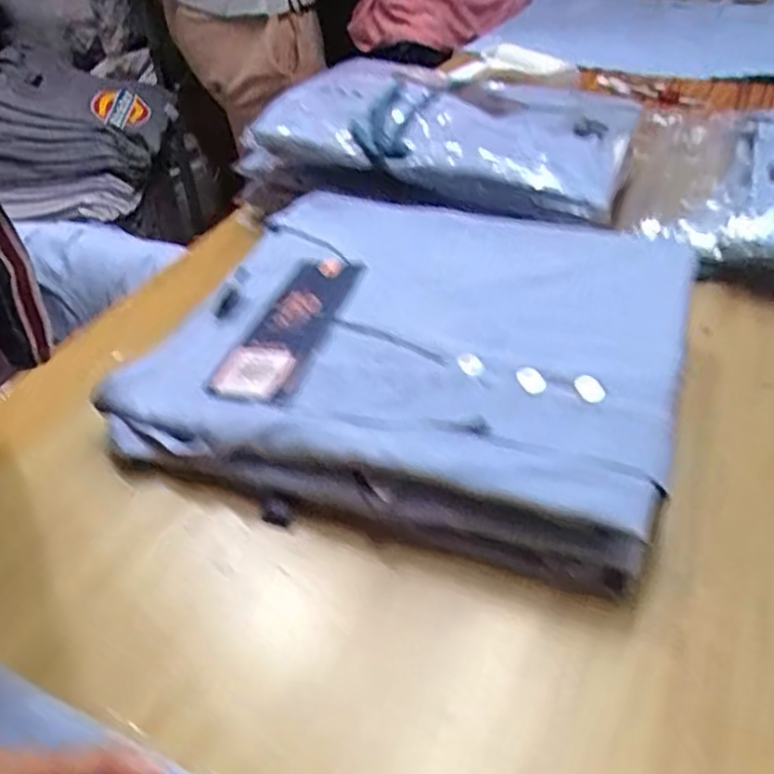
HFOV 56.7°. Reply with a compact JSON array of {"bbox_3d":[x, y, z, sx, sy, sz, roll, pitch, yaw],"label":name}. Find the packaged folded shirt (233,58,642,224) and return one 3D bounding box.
[{"bbox_3d":[0.052,-0.205,0.552,0.269,0.039,0.220,16,43,22],"label":"packaged folded shirt"}]

